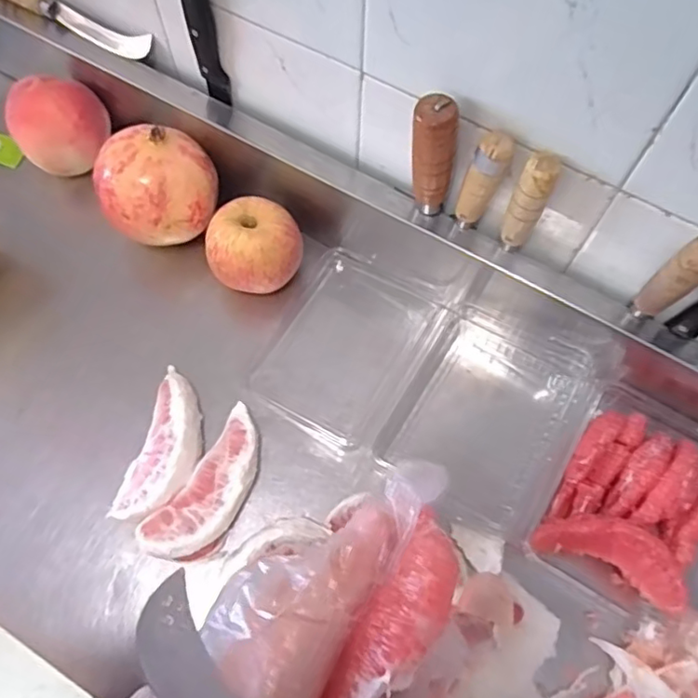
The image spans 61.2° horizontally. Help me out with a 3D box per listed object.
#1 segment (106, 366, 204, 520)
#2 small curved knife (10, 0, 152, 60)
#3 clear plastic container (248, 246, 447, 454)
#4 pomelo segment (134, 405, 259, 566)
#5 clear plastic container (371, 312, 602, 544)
[{"bbox_3d":[-0.149,0.081,0.485,0.054,0.034,0.122,15,68,5],"label":"segment"},{"bbox_3d":[-0.266,-0.313,0.556,0.192,0.052,0.018,25,69,9],"label":"small curved knife"},{"bbox_3d":[-0.003,-0.005,0.536,0.128,0.026,0.167,30,70,11],"label":"clear plastic container"},{"bbox_3d":[-0.106,0.113,0.474,0.057,0.032,0.125,33,71,12],"label":"pomelo segment"},{"bbox_3d":[0.116,0.055,0.494,0.137,0.047,0.172,29,70,11],"label":"clear plastic container"}]

